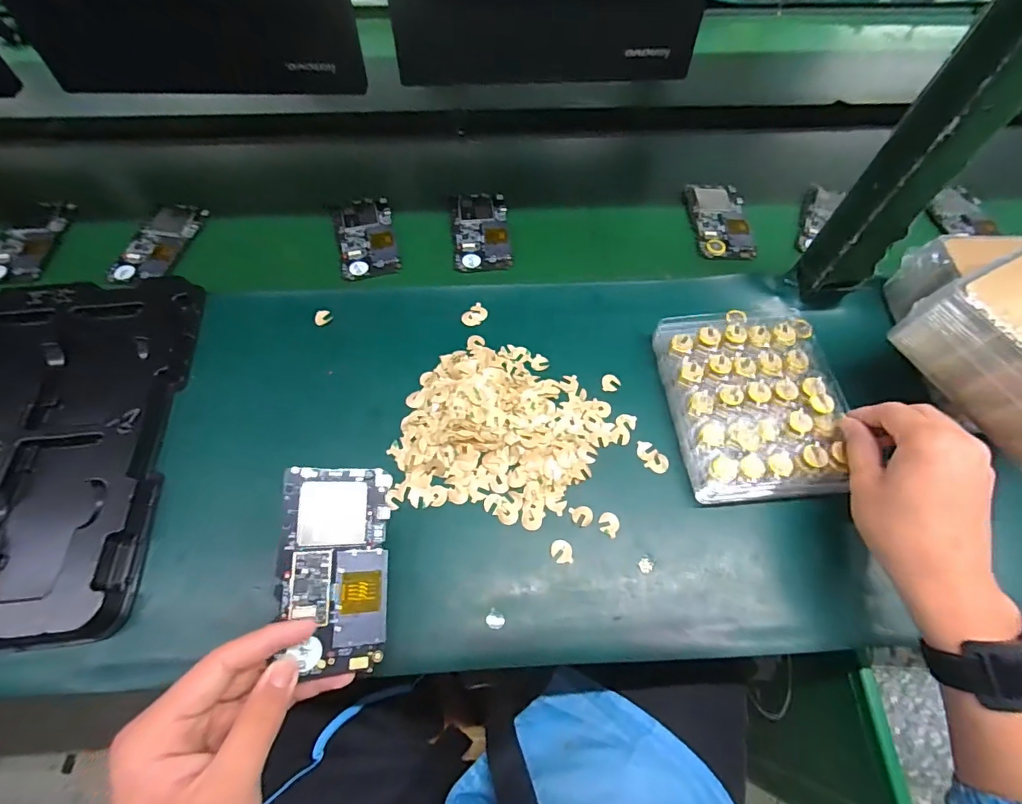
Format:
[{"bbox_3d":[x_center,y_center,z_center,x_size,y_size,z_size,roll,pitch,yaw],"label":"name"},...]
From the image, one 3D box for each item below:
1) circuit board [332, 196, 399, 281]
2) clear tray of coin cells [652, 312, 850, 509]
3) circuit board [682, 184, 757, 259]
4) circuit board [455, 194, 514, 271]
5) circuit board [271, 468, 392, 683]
[{"bbox_3d":[-0.166,-0.191,0.543,0.064,0.008,0.117,-13,61,-8],"label":"circuit board"},{"bbox_3d":[0.223,-0.008,0.434,0.154,0.033,0.192,-4,66,-3],"label":"clear tray of coin cells"},{"bbox_3d":[0.248,-0.217,0.565,0.066,0.010,0.119,2,60,0],"label":"circuit board"},{"bbox_3d":[-0.034,-0.201,0.550,0.062,0.005,0.119,-3,60,-2],"label":"circuit board"},{"bbox_3d":[-0.113,0.106,0.305,0.066,0.006,0.123,6,71,-23],"label":"circuit board"}]

